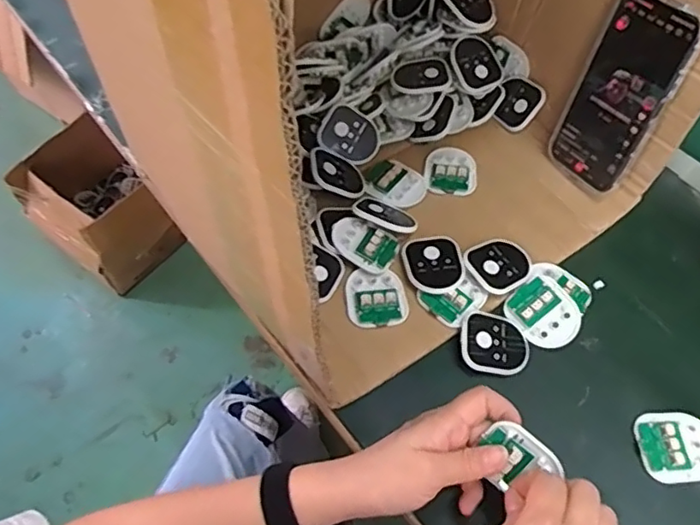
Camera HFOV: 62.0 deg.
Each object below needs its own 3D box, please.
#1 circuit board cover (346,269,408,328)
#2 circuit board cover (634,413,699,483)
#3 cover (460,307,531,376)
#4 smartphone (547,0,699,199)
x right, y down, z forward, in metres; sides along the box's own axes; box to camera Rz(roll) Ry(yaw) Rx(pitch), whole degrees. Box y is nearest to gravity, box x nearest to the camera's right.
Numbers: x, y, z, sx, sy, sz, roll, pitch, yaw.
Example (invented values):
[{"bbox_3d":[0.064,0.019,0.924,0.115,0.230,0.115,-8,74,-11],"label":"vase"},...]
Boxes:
[{"bbox_3d":[0.022,0.029,0.487,0.048,0.010,0.053,-5,59,-4],"label":"circuit board cover"},{"bbox_3d":[0.247,0.137,0.436,0.059,0.012,0.048,-4,59,-3],"label":"circuit board cover"},{"bbox_3d":[0.117,0.064,0.476,0.055,0.008,0.055,7,65,-14],"label":"cover"},{"bbox_3d":[0.232,-0.142,0.505,0.012,0.169,0.078,-19,53,-30],"label":"smartphone"}]

